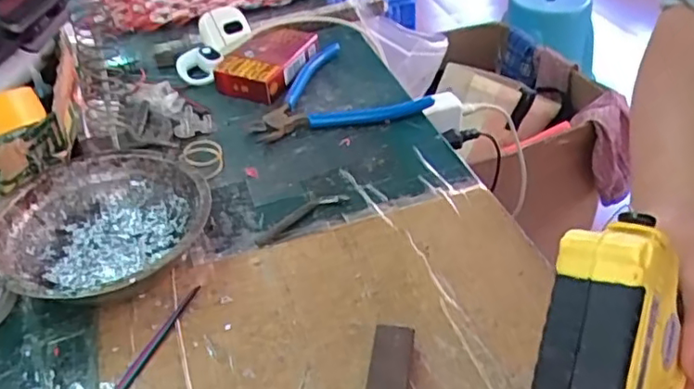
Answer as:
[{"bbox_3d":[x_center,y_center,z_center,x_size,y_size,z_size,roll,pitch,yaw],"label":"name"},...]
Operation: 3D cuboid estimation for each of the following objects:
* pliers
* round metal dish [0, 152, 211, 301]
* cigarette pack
[{"bbox_3d":[-0.019,-0.089,0.518,0.141,0.011,0.125,-17,42,-15],"label":"pliers"},{"bbox_3d":[-0.146,0.026,0.371,0.121,0.042,0.121,-2,41,2],"label":"round metal dish"},{"bbox_3d":[-0.072,-0.121,0.541,0.062,0.024,0.094,17,45,23],"label":"cigarette pack"}]

